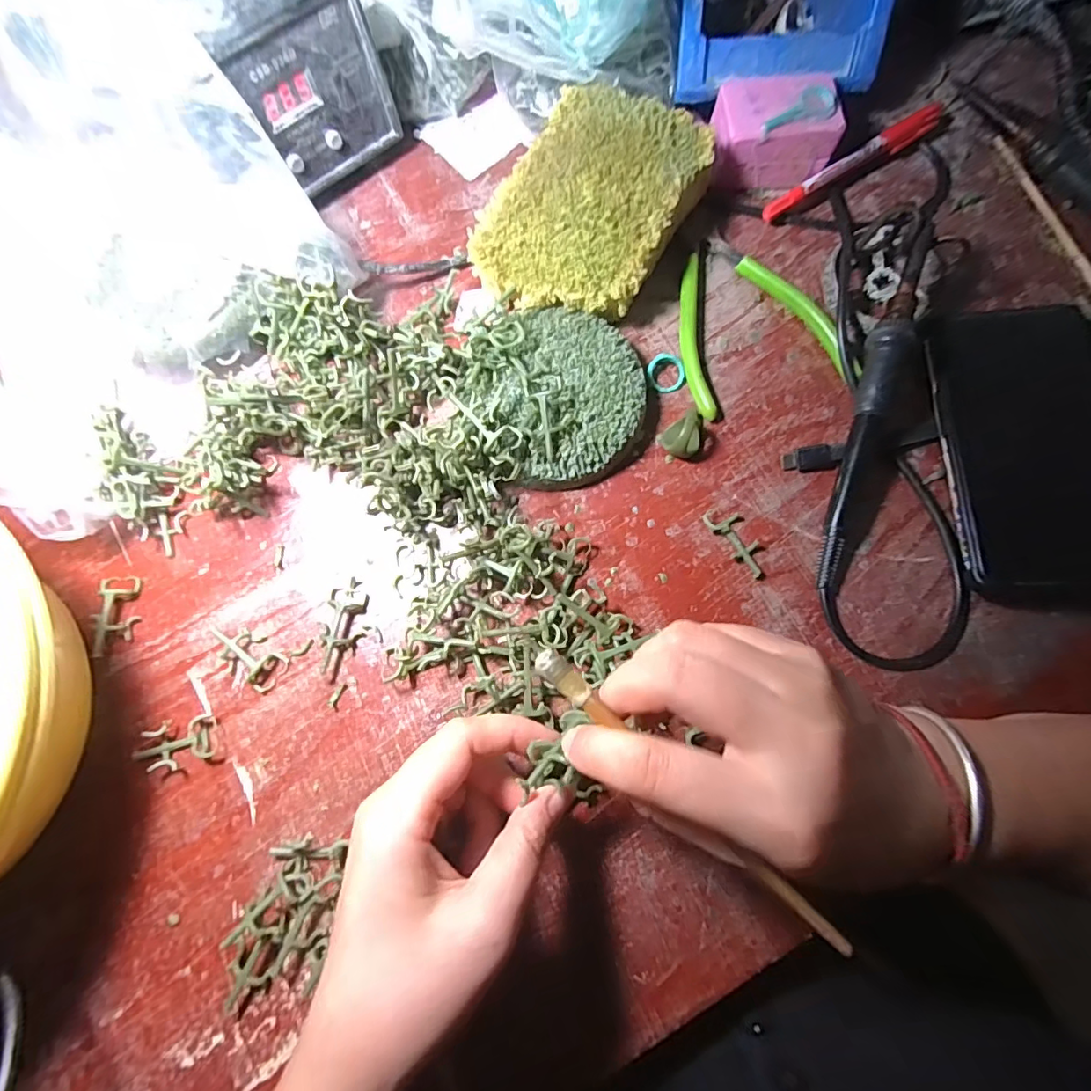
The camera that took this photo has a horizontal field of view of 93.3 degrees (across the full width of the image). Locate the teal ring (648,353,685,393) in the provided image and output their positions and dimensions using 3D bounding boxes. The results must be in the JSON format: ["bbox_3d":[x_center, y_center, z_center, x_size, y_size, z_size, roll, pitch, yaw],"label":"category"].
[{"bbox_3d":[0.072,-0.103,0.305,0.021,0.004,0.023,0,77,1],"label":"teal ring"}]

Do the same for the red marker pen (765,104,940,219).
[{"bbox_3d":[0.198,-0.243,0.330,0.139,0.017,0.015,-34,79,-7],"label":"red marker pen"}]

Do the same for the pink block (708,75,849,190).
[{"bbox_3d":[0.139,-0.257,0.322,0.072,0.039,0.047,-3,77,0],"label":"pink block"}]

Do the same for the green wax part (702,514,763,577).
[{"bbox_3d":[0.106,-0.003,0.281,0.017,0.007,0.044,-38,80,-7],"label":"green wax part"}]

